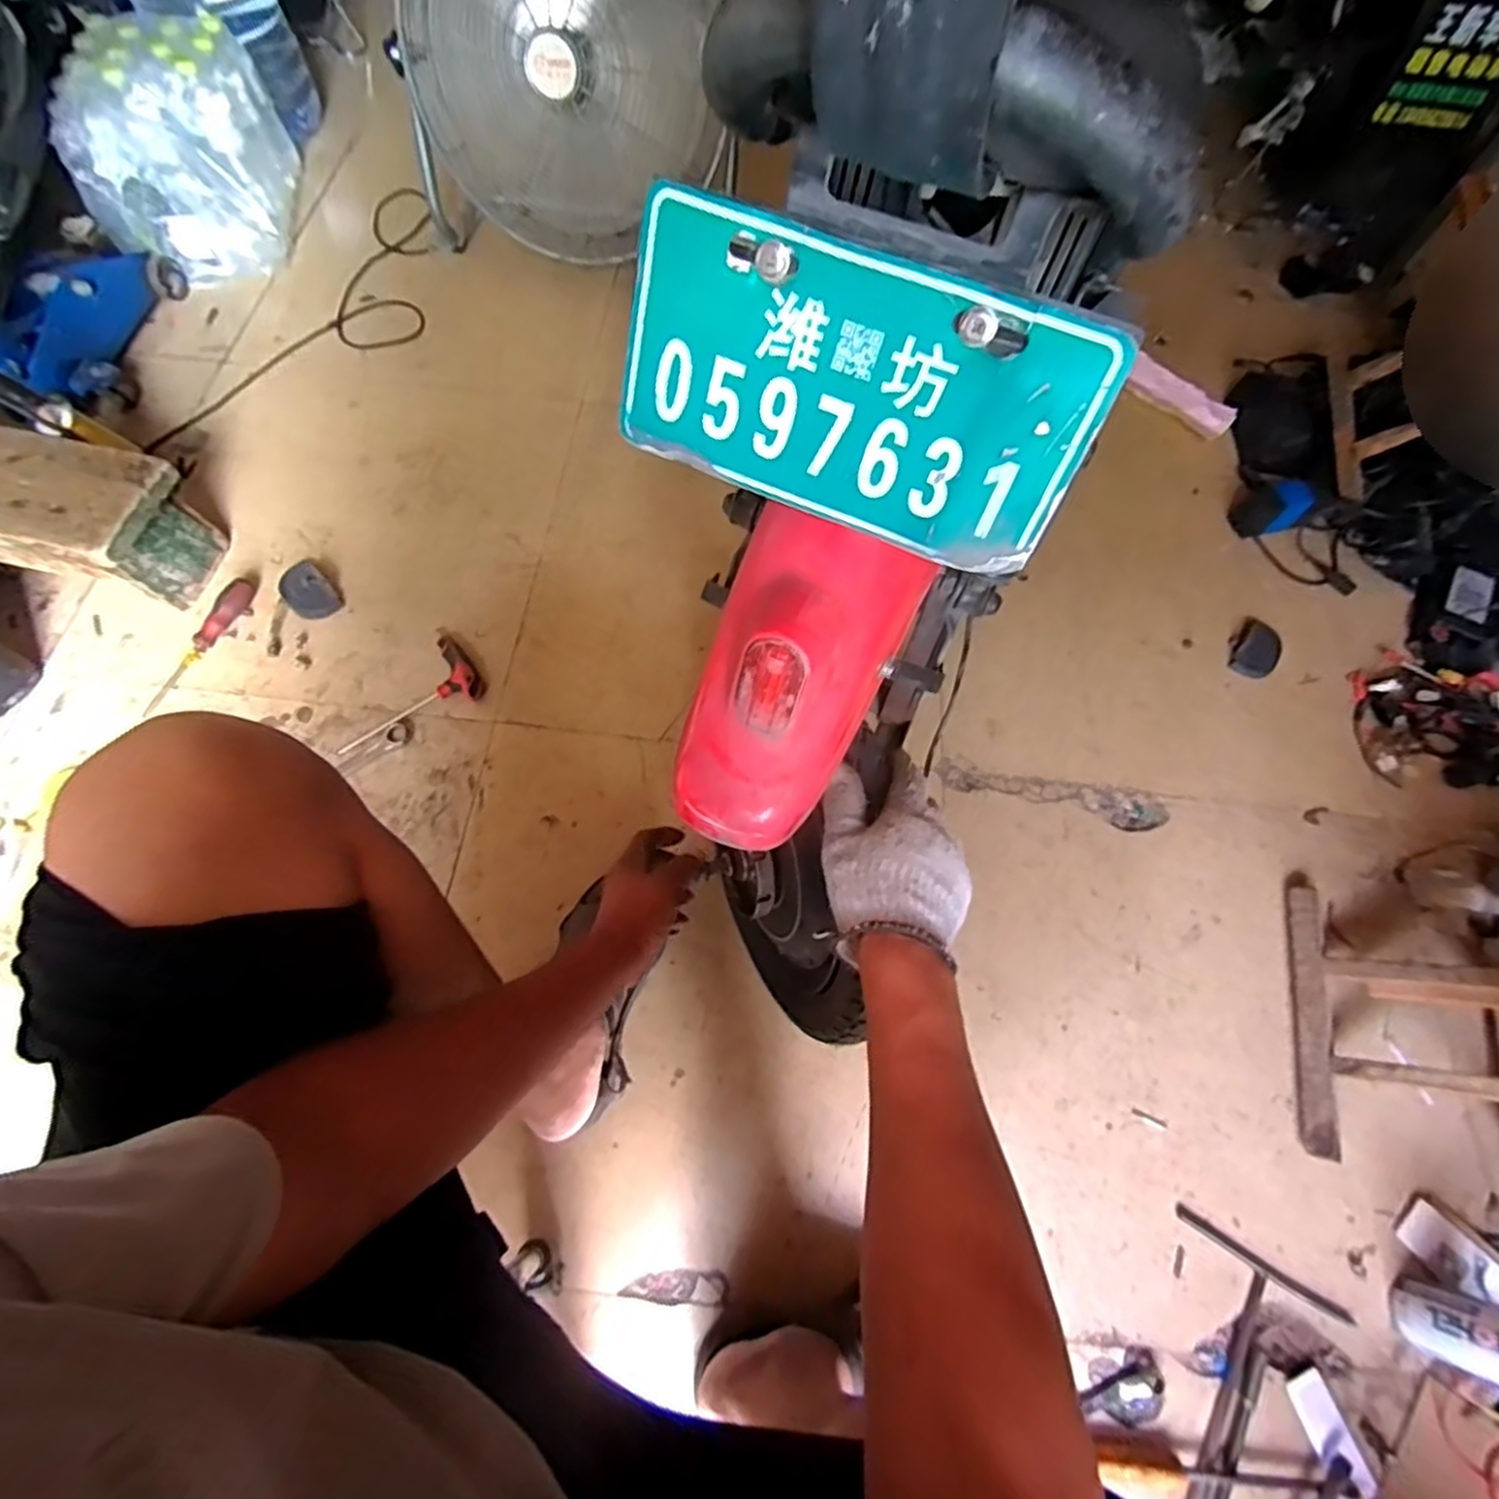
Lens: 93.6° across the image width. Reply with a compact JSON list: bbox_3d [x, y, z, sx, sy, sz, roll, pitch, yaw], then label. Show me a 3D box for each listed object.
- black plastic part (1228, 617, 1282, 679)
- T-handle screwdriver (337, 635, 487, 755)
[{"bbox_3d":[0.742,-0.145,1.031,0.066,0.017,0.090,39,70,13],"label":"black plastic part"},{"bbox_3d":[-0.452,-0.071,0.915,0.192,0.028,0.093,-31,72,-15],"label":"T-handle screwdriver"}]

